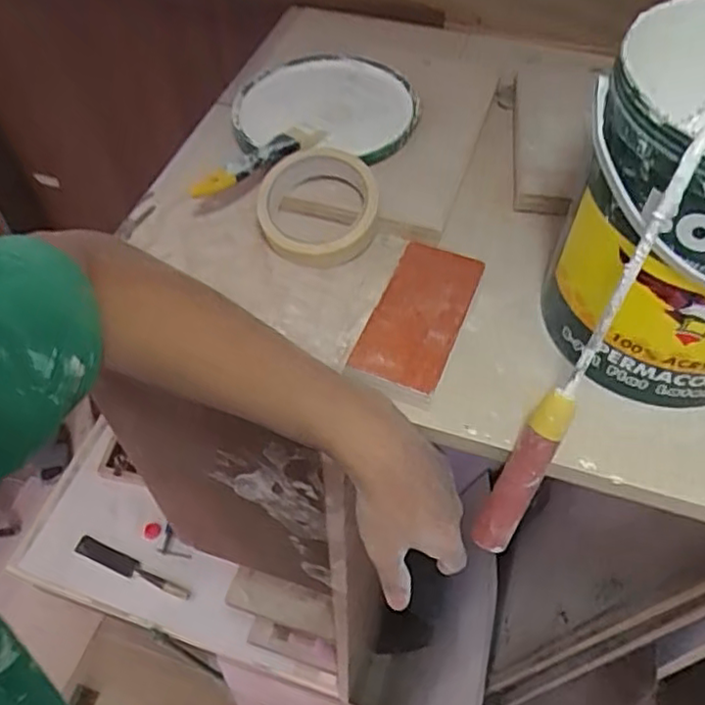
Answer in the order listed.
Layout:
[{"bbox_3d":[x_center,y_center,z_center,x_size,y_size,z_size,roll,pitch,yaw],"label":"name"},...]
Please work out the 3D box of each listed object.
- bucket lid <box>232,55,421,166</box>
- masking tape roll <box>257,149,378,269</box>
[{"bbox_3d":[-0.023,-0.215,0.576,0.152,0.029,0.152,0,54,0],"label":"bucket lid"},{"bbox_3d":[-0.026,-0.113,0.525,0.093,0.037,0.090,-2,78,8],"label":"masking tape roll"}]

